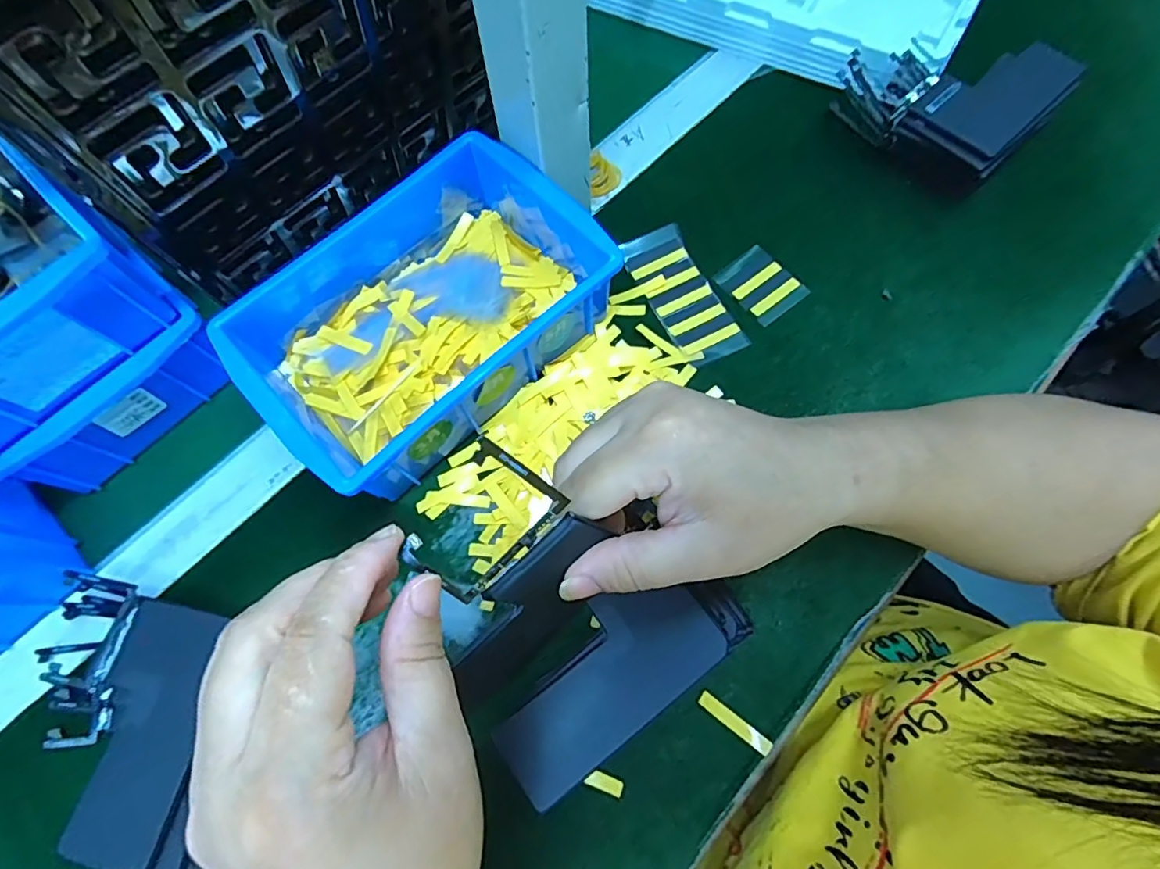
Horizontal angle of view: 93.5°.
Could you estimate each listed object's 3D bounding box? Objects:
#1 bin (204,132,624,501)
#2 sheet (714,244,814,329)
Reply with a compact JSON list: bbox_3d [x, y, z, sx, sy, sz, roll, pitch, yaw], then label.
[{"bbox_3d":[-0.089,-0.069,0.327,0.198,0.065,0.128,-42,74,-12],"label":"bin"},{"bbox_3d":[0.121,-0.099,0.366,0.043,0.008,0.052,-36,67,-14],"label":"sheet"}]

